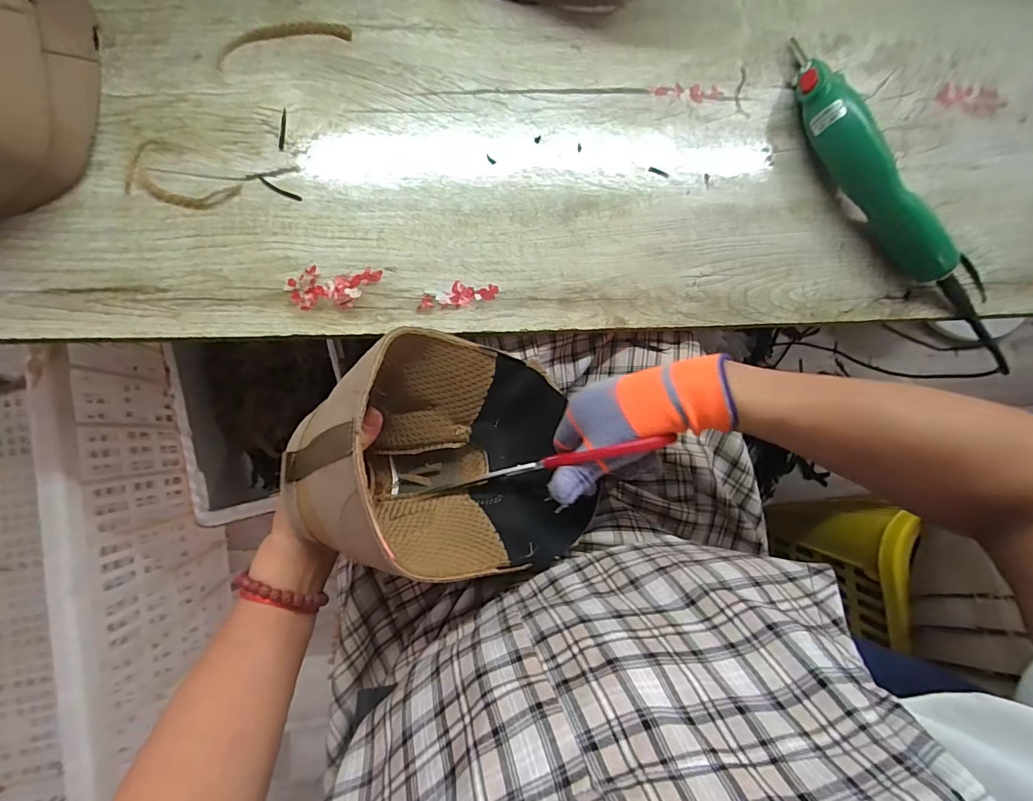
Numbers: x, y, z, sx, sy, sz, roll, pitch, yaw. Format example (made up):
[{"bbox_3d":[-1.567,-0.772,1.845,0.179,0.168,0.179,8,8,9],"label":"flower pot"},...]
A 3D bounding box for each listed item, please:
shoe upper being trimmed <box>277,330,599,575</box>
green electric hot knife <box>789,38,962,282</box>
[{"bbox_3d":[-0.037,0.034,0.329,0.209,0.126,0.151,12,83,-5],"label":"shoe upper being trimmed"},{"bbox_3d":[0.303,-0.214,0.411,0.052,0.051,0.252,-26,88,-8],"label":"green electric hot knife"}]

